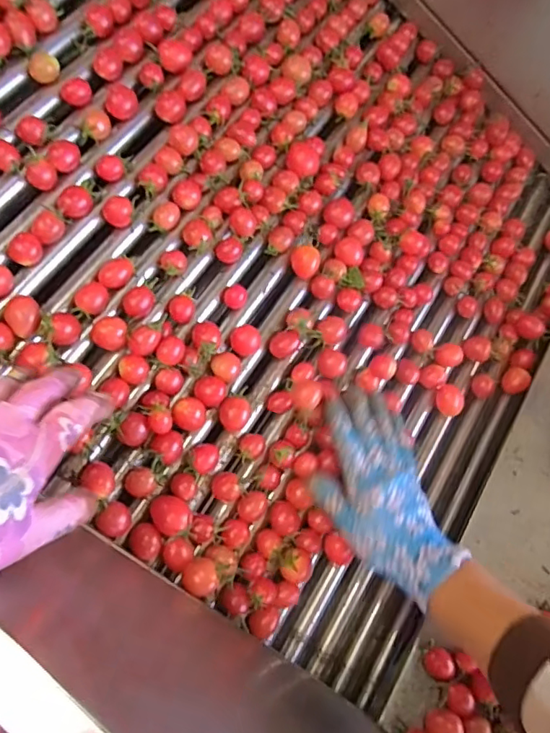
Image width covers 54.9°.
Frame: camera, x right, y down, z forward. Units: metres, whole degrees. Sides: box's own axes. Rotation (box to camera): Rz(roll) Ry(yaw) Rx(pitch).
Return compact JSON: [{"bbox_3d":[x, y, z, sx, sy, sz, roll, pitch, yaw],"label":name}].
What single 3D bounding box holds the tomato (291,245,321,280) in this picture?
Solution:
[{"bbox_3d":[0.031,-0.107,0.541,0.029,0.022,0.026,11,61,2],"label":"tomato"}]

